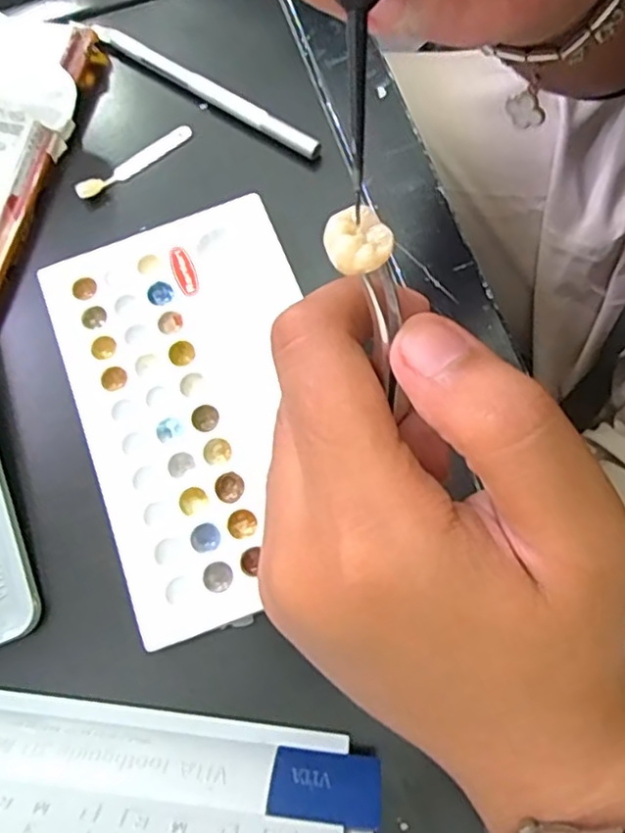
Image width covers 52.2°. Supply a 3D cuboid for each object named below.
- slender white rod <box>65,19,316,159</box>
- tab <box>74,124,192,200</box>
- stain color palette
[{"bbox_3d":[-0.052,-0.147,0.283,0.130,0.010,0.010,31,76,12],"label":"slender white rod"},{"bbox_3d":[-0.077,-0.110,0.275,0.056,0.004,0.006,-36,74,-9],"label":"tab"},{"bbox_3d":[-0.039,-0.006,0.234,0.091,0.009,0.149,-21,72,-4],"label":"stain color palette"}]

